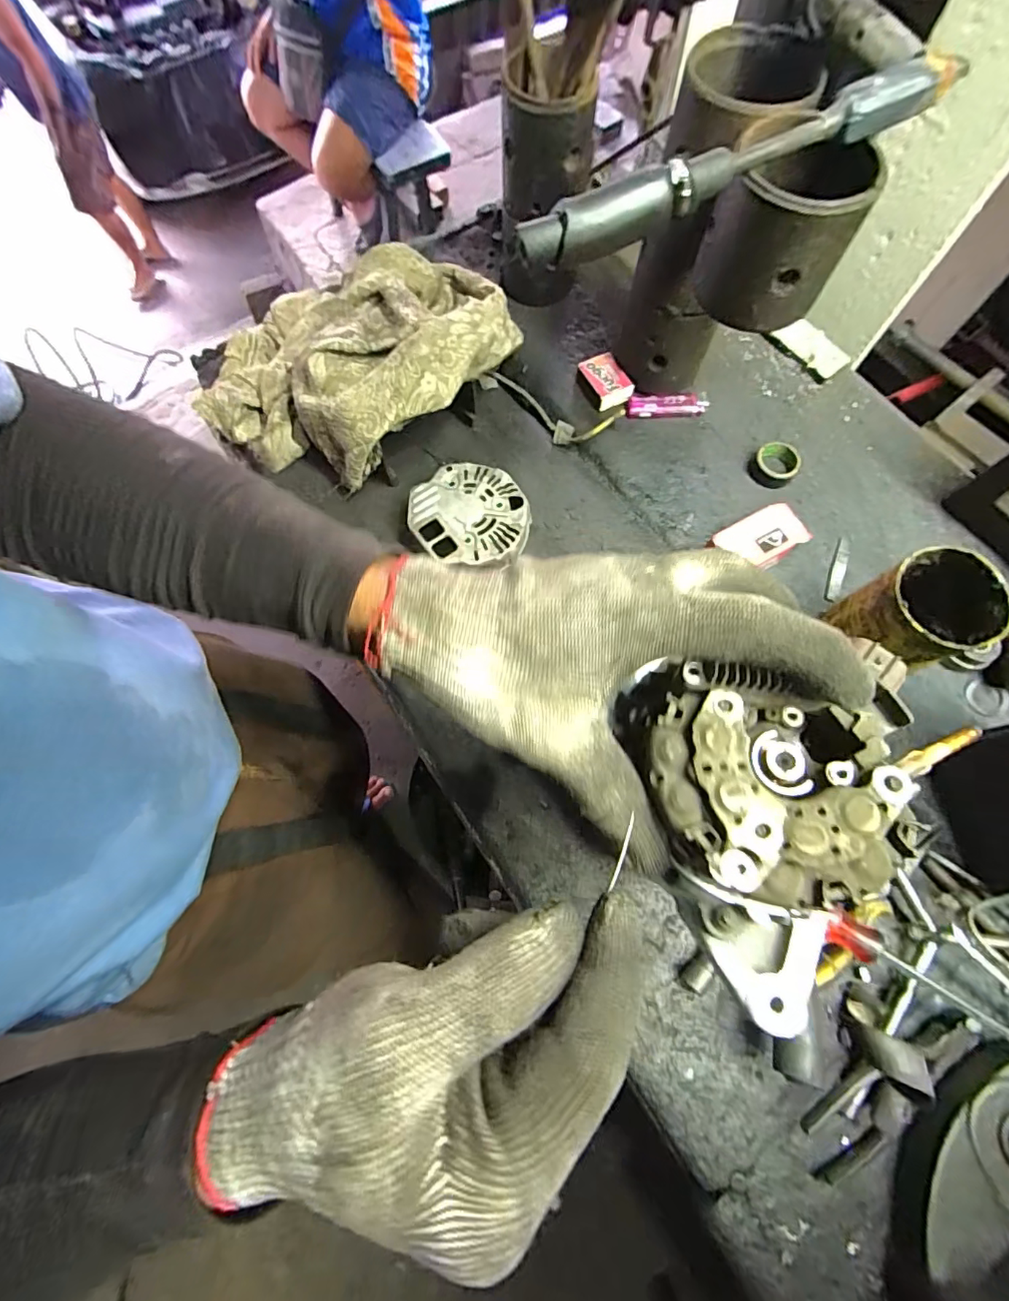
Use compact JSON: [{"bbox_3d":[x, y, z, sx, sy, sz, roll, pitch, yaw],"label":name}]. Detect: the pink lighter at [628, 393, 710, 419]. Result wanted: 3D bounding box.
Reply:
[{"bbox_3d":[0.163,-0.245,0.517,0.077,0.016,0.020,4,71,2],"label":"pink lighter"}]

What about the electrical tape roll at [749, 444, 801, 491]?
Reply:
[{"bbox_3d":[0.260,-0.178,0.493,0.041,0.016,0.047,34,75,11],"label":"electrical tape roll"}]

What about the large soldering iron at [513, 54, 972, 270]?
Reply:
[{"bbox_3d":[0.132,-0.271,0.289,0.264,0.038,0.023,-24,73,-8],"label":"large soldering iron"}]

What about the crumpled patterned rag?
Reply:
[{"bbox_3d":[-0.142,-0.293,0.498,0.299,0.107,0.255,-19,72,-6],"label":"crumpled patterned rag"}]

